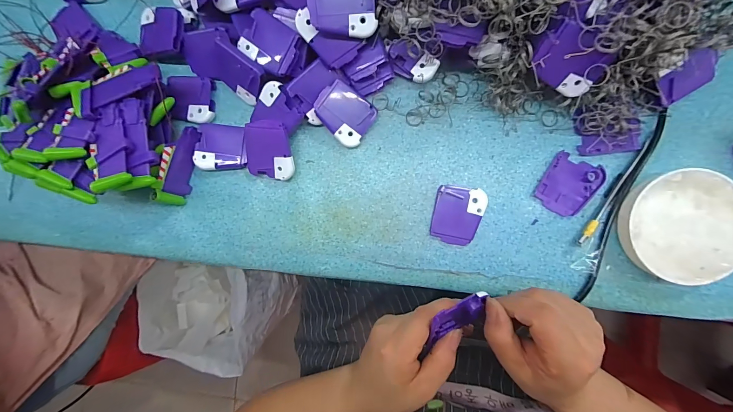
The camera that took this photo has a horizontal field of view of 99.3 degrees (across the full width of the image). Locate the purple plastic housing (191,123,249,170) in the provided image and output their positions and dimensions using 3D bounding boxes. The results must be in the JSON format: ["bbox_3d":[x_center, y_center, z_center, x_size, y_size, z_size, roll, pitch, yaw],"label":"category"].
[{"bbox_3d":[-0.163,-0.067,0.355,0.058,0.016,0.051,5,90,6],"label":"purple plastic housing"}]

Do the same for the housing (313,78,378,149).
[{"bbox_3d":[-0.024,-0.101,0.339,0.060,0.016,0.051,37,96,-14],"label":"housing"}]

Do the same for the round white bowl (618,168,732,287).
[{"bbox_3d":[0.303,0.019,0.299,0.104,0.029,0.104,0,89,6],"label":"round white bowl"}]

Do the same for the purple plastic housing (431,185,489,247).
[{"bbox_3d":[0.099,0.010,0.336,0.052,0.008,0.062,10,90,6],"label":"purple plastic housing"}]

